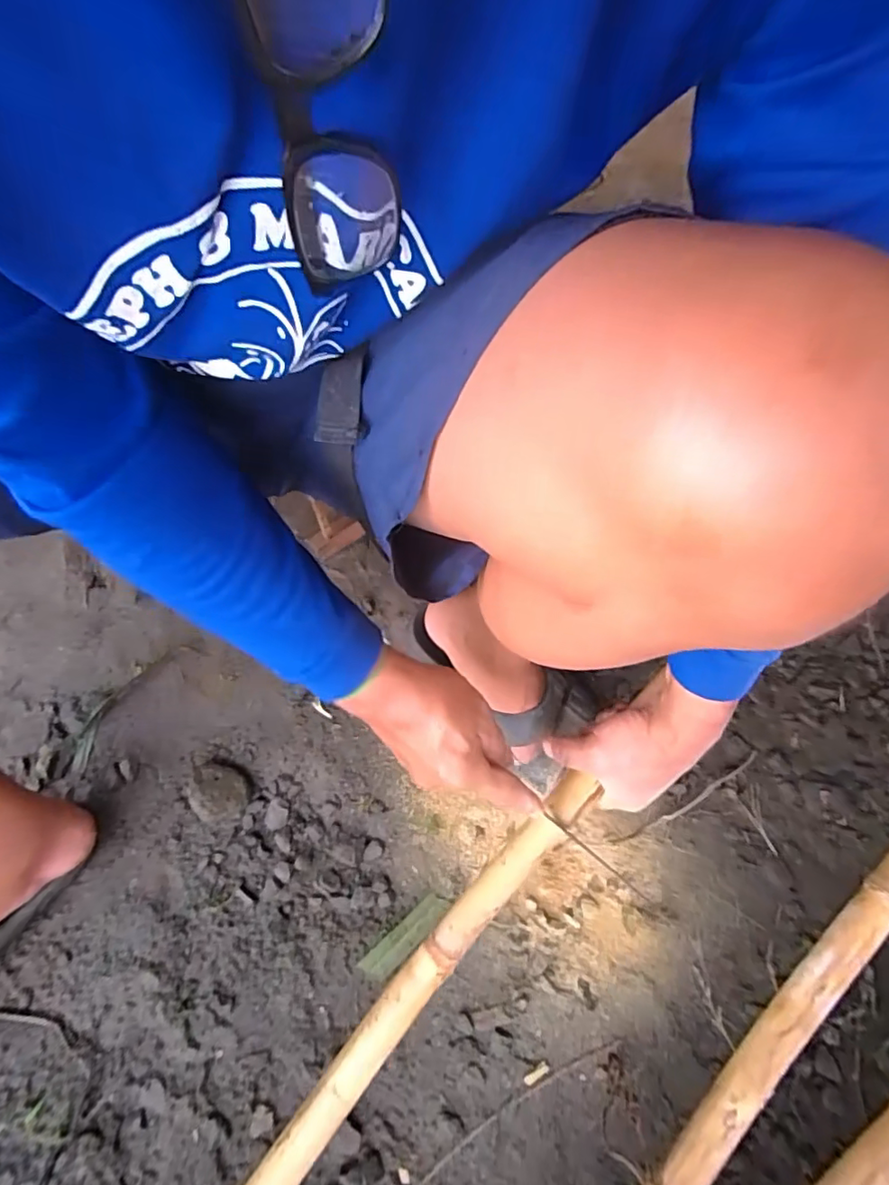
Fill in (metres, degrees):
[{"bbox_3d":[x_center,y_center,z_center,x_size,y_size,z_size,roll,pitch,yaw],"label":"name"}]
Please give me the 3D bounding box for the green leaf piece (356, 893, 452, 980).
[{"bbox_3d":[-0.036,0.335,0.549,0.096,0.005,0.026,-38,72,-15],"label":"green leaf piece"}]

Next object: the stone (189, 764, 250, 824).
[{"bbox_3d":[-0.234,0.207,0.588,0.050,0.033,0.054,-10,67,-4],"label":"stone"}]

